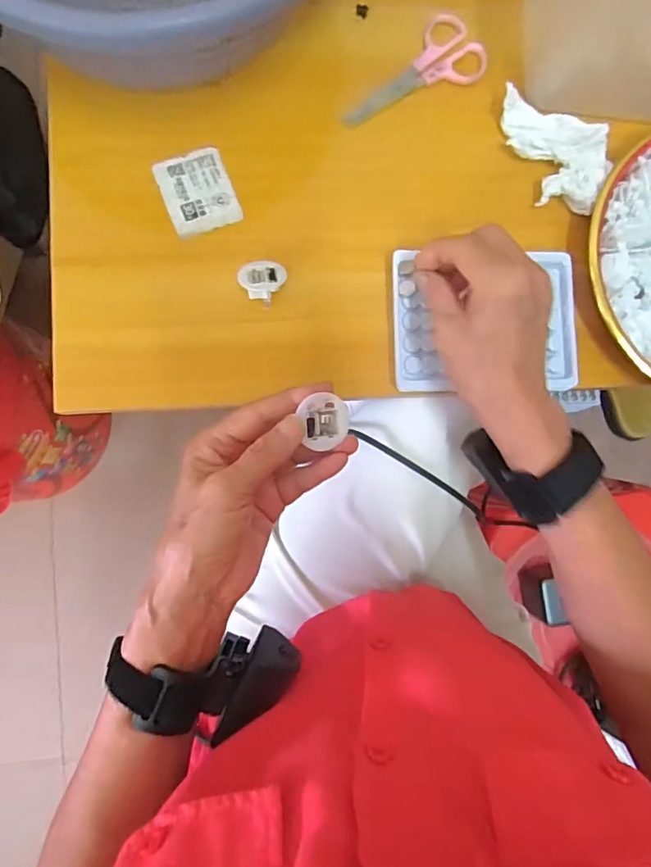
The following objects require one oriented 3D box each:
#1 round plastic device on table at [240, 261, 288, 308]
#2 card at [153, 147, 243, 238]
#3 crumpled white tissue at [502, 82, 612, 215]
[{"bbox_3d":[-0.045,-0.106,0.375,0.031,0.035,0.027,11,86,-4],"label":"round plastic device on table"},{"bbox_3d":[-0.092,-0.175,0.381,0.049,0.005,0.056,-21,89,-9],"label":"card"},{"bbox_3d":[0.166,-0.210,0.390,0.091,0.017,0.064,27,85,-3],"label":"crumpled white tissue"}]

